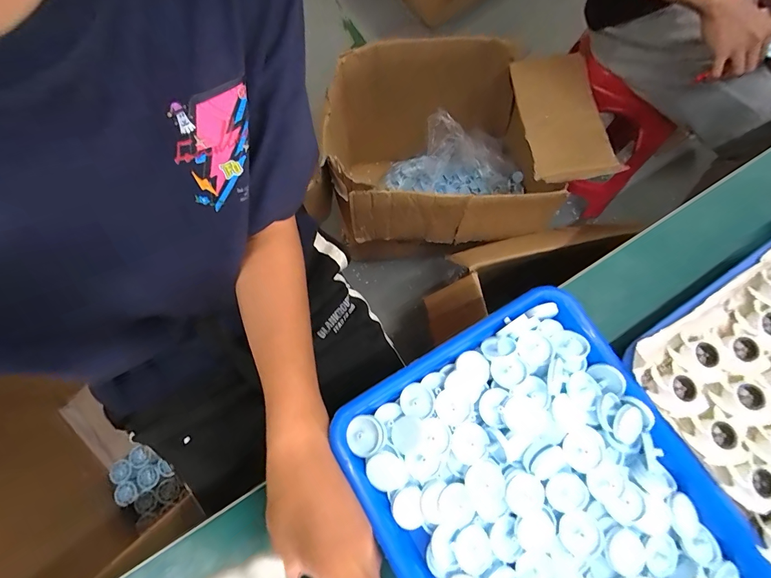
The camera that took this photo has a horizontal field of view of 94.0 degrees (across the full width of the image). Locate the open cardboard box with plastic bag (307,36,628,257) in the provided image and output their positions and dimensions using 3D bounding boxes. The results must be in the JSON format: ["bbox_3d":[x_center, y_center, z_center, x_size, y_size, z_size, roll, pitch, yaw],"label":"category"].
[{"bbox_3d":[0.187,-0.383,1.003,0.599,0.381,0.561,-1,76,-2],"label":"open cardboard box with plastic bag"}]

